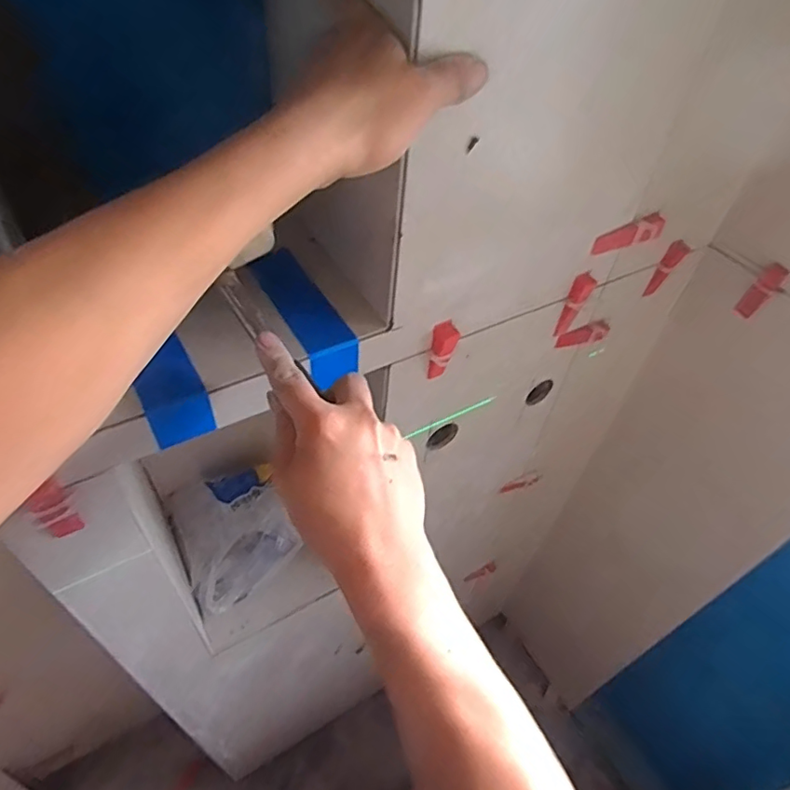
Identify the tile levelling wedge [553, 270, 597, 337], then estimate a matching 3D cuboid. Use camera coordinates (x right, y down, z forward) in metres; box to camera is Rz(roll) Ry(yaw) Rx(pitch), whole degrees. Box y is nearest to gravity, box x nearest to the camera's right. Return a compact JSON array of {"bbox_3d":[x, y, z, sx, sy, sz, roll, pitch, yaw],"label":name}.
[{"bbox_3d":[0.194,-0.095,0.586,0.023,0.081,0.014,-26,55,-26],"label":"tile levelling wedge"}]

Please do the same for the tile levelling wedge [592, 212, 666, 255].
[{"bbox_3d":[0.234,-0.160,0.544,0.080,0.022,0.019,-20,51,-3],"label":"tile levelling wedge"}]

